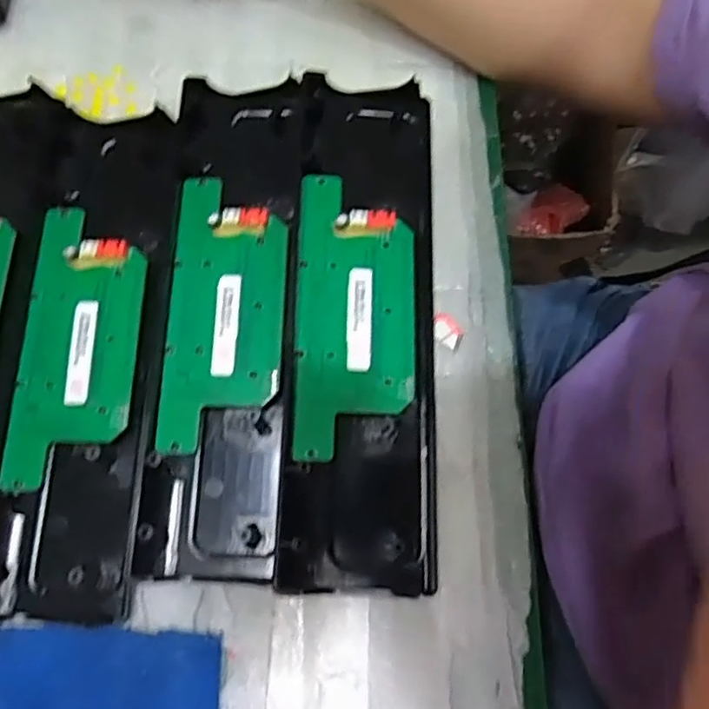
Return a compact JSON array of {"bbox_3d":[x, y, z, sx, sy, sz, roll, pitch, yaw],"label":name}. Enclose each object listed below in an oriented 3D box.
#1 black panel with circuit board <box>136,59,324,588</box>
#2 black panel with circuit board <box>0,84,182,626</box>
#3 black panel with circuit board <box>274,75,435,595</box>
[{"bbox_3d":[-0.060,-0.024,0.302,0.068,0.022,0.243,3,72,1],"label":"black panel with circuit board"},{"bbox_3d":[-0.129,-0.009,0.303,0.074,0.013,0.247,0,72,1],"label":"black panel with circuit board"},{"bbox_3d":[0.004,-0.020,0.298,0.061,0.029,0.242,1,72,1],"label":"black panel with circuit board"}]

